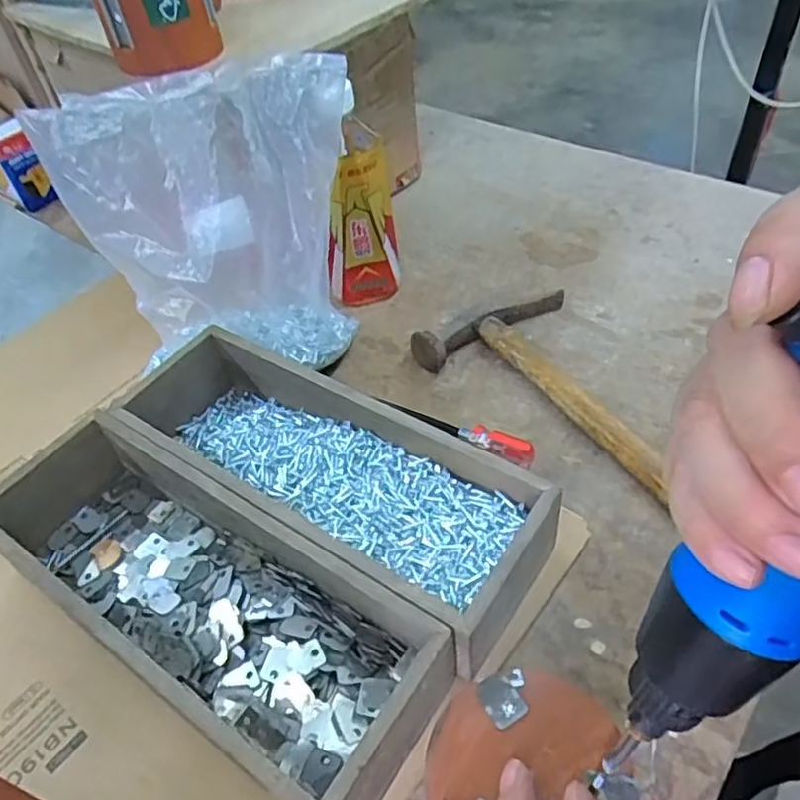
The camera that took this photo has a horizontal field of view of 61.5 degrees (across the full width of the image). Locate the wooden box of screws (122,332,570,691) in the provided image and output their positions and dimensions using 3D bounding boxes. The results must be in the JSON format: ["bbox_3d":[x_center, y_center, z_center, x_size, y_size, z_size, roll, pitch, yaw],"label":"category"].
[{"bbox_3d":[-0.050,0.048,0.433,0.302,0.075,0.107,28,56,27],"label":"wooden box of screws"}]

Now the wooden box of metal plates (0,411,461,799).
[{"bbox_3d":[-0.115,0.110,0.382,0.302,0.070,0.098,26,55,26],"label":"wooden box of metal plates"}]

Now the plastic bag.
[{"bbox_3d":[-0.127,-0.125,0.504,0.164,0.215,0.137,10,50,13],"label":"plastic bag"}]

